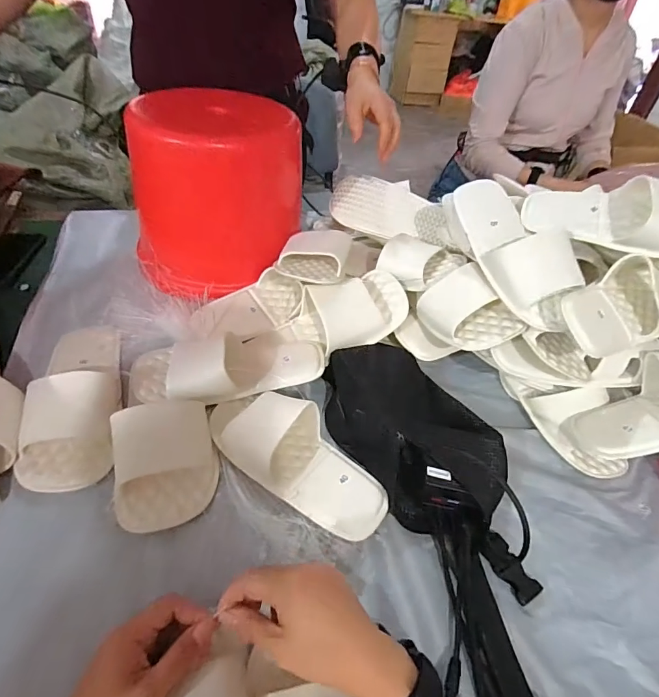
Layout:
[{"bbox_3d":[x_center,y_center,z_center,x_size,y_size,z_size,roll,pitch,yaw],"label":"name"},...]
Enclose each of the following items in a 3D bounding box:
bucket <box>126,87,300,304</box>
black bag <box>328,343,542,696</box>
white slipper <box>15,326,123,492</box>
[{"bbox_3d":[-0.175,-0.236,0.669,0.265,0.240,0.241,-3,45,-11],"label":"bucket"},{"bbox_3d":[0.135,0.155,0.435,0.174,0.052,0.436,-11,47,-18],"label":"black bag"},{"bbox_3d":[-0.300,0.049,0.481,0.101,0.049,0.230,-11,47,-18],"label":"white slipper"}]

